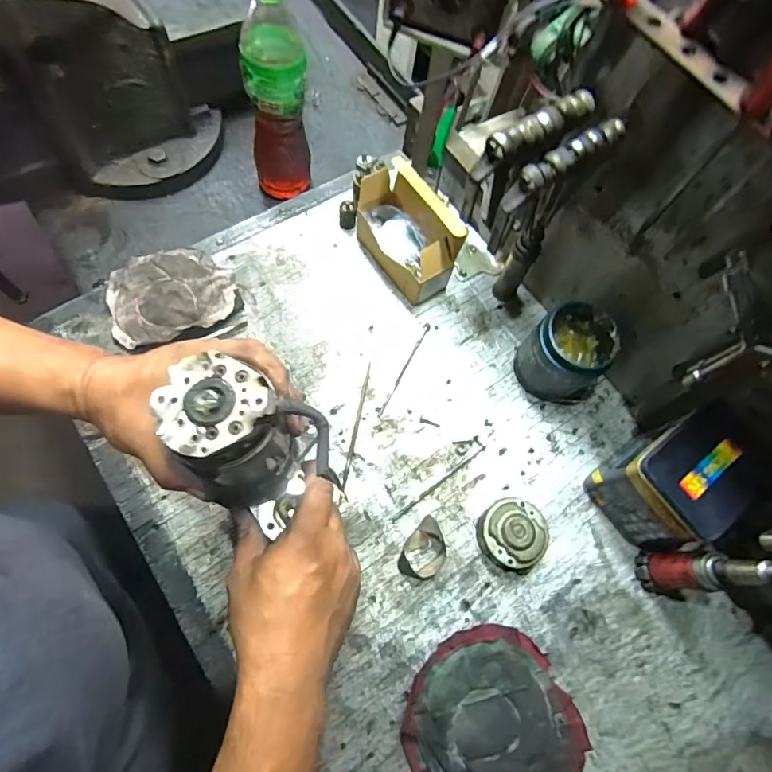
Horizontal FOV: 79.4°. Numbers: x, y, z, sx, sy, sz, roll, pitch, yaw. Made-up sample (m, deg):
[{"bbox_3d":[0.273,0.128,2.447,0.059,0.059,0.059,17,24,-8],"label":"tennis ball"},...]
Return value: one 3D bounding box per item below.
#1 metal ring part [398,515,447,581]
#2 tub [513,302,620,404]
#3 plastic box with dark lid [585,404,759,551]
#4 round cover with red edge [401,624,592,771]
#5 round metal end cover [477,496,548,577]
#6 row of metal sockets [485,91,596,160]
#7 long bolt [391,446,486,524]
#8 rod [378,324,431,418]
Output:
[{"bbox_3d":[0.045,0.182,0.507,0.045,0.020,0.064,38,71,8],"label":"metal ring part"},{"bbox_3d":[0.220,-0.034,0.562,0.094,0.091,0.097,2,70,-5],"label":"tub"},{"bbox_3d":[0.310,0.103,0.507,0.118,0.124,0.099,-35,76,-16],"label":"plastic box with dark lid"},{"bbox_3d":[0.101,0.324,0.442,0.147,0.054,0.167,42,72,9],"label":"round cover with red edge"},{"bbox_3d":[0.141,0.164,0.516,0.071,0.035,0.073,2,70,-5],"label":"round metal end cover"},{"bbox_3d":[0.140,-0.231,0.408,0.119,0.018,0.020,-34,77,-16],"label":"row of metal sockets"},{"bbox_3d":[0.064,0.114,0.543,0.141,0.004,0.006,-34,77,-16],"label":"long bolt"},{"bbox_3d":[0.025,-0.023,0.591,0.008,0.004,0.144,26,70,4],"label":"rod"}]

